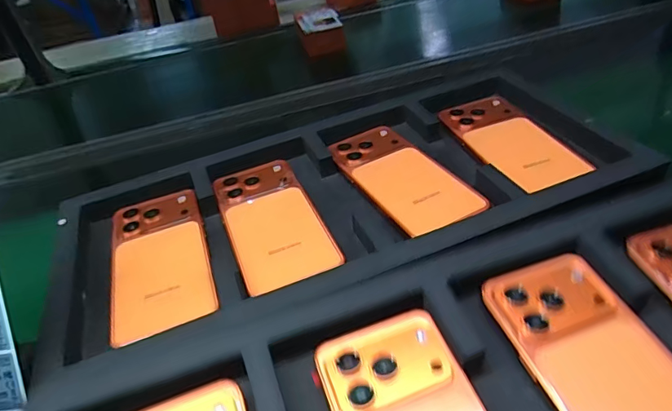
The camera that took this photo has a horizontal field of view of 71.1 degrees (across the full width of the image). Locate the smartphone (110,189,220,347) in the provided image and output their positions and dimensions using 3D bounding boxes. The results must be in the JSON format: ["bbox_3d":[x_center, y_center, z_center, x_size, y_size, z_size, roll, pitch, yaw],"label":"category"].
[{"bbox_3d":[-0.143,0.040,0.380,0.076,0.008,0.162,-19,38,-11],"label":"smartphone"}]

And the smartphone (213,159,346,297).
[{"bbox_3d":[-0.056,0.009,0.402,0.076,0.005,0.157,-20,39,-13],"label":"smartphone"}]

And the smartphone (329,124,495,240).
[{"bbox_3d":[0.060,-0.027,0.425,0.078,0.013,0.160,-23,39,-16],"label":"smartphone"}]

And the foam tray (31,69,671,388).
[{"bbox_3d":[0.001,-0.017,0.420,0.475,0.034,0.236,-17,40,-11],"label":"foam tray"}]

